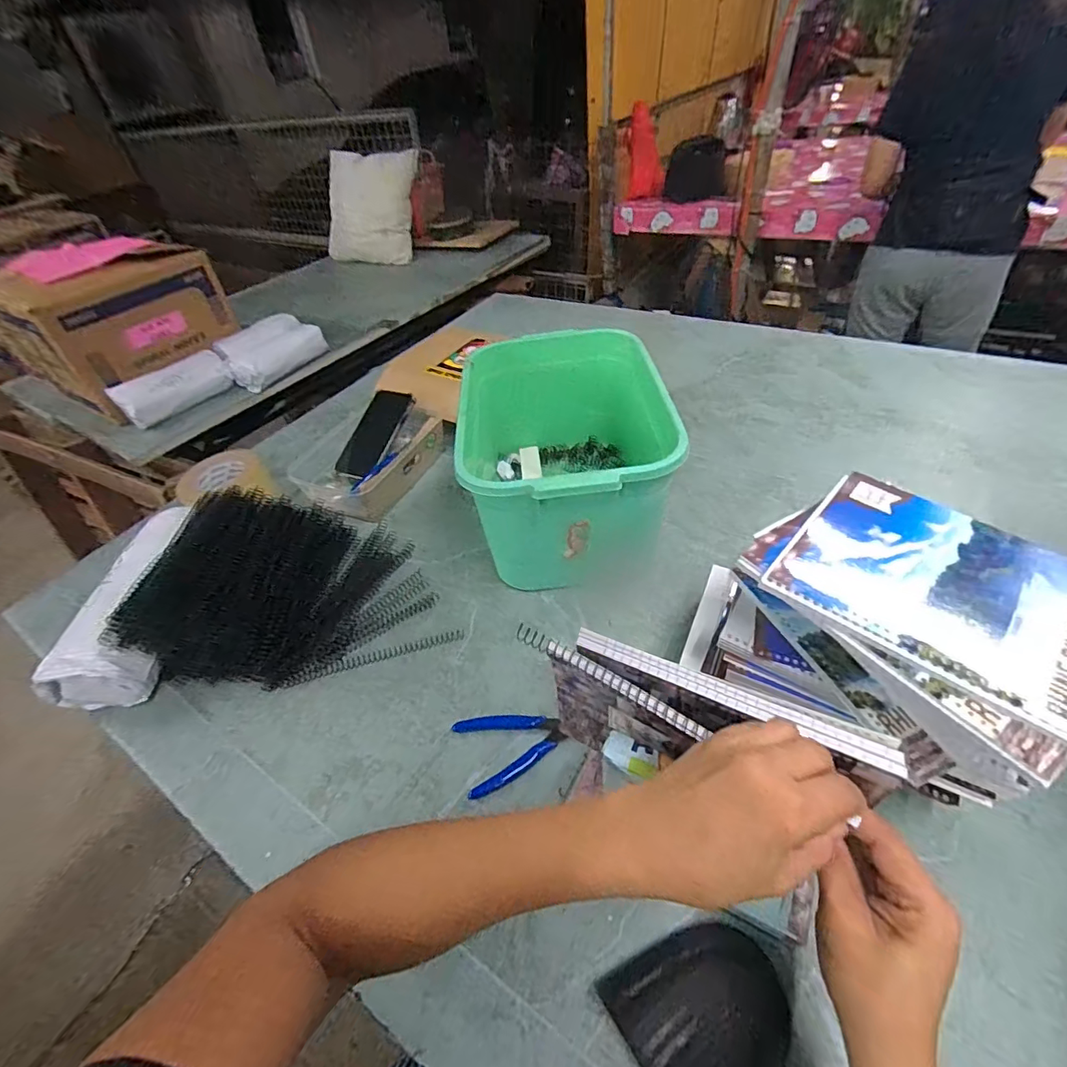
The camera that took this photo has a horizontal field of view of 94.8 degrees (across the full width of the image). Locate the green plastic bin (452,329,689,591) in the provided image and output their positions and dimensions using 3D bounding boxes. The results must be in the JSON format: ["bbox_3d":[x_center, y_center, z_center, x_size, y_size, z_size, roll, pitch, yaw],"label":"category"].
[{"bbox_3d":[0.037,-0.098,0.638,0.228,0.196,0.322,-6,46,1],"label":"green plastic bin"}]

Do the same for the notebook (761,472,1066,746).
[{"bbox_3d":[0.284,0.037,0.327,0.148,0.009,0.196,-37,54,-26],"label":"notebook"}]

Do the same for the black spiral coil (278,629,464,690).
[{"bbox_3d":[-0.185,0.143,0.568,0.209,0.010,0.015,-13,47,-6],"label":"black spiral coil"}]

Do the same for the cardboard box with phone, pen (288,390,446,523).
[{"bbox_3d":[-0.263,-0.124,0.783,0.174,0.059,0.258,20,52,23],"label":"cardboard box with phone, pen"}]

